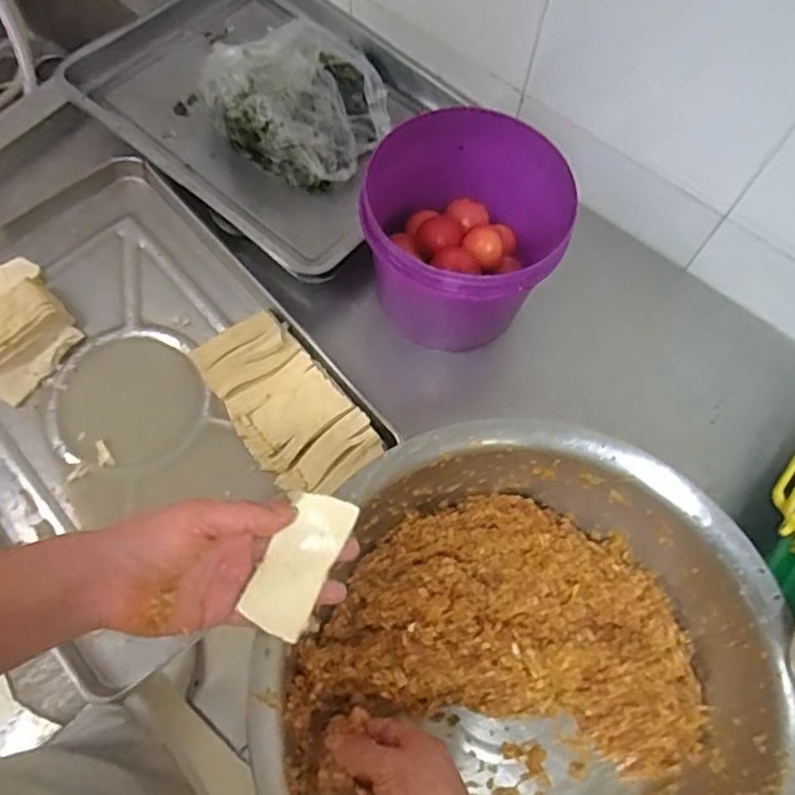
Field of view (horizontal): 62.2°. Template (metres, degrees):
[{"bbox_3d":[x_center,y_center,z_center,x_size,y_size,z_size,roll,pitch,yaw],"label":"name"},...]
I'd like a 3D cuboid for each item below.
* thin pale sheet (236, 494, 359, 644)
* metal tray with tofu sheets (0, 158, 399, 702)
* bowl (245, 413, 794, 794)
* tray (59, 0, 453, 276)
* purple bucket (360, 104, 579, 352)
[{"bbox_3d":[-0.073,0.123,0.494,0.046,0.011,0.107,26,76,8],"label":"thin pale sheet"},{"bbox_3d":[-0.330,-0.013,0.770,0.411,0.065,0.540,-39,74,-17],"label":"metal tray with tofu sheets"},{"bbox_3d":[0.122,0.266,0.621,0.425,0.154,0.437,1,67,-3],"label":"bowl"},{"bbox_3d":[-0.162,-0.402,0.869,0.448,0.129,0.363,37,70,12],"label":"tray"},{"bbox_3d":[0.069,-0.185,0.770,0.221,0.191,0.208,1,67,-3],"label":"purple bucket"}]

